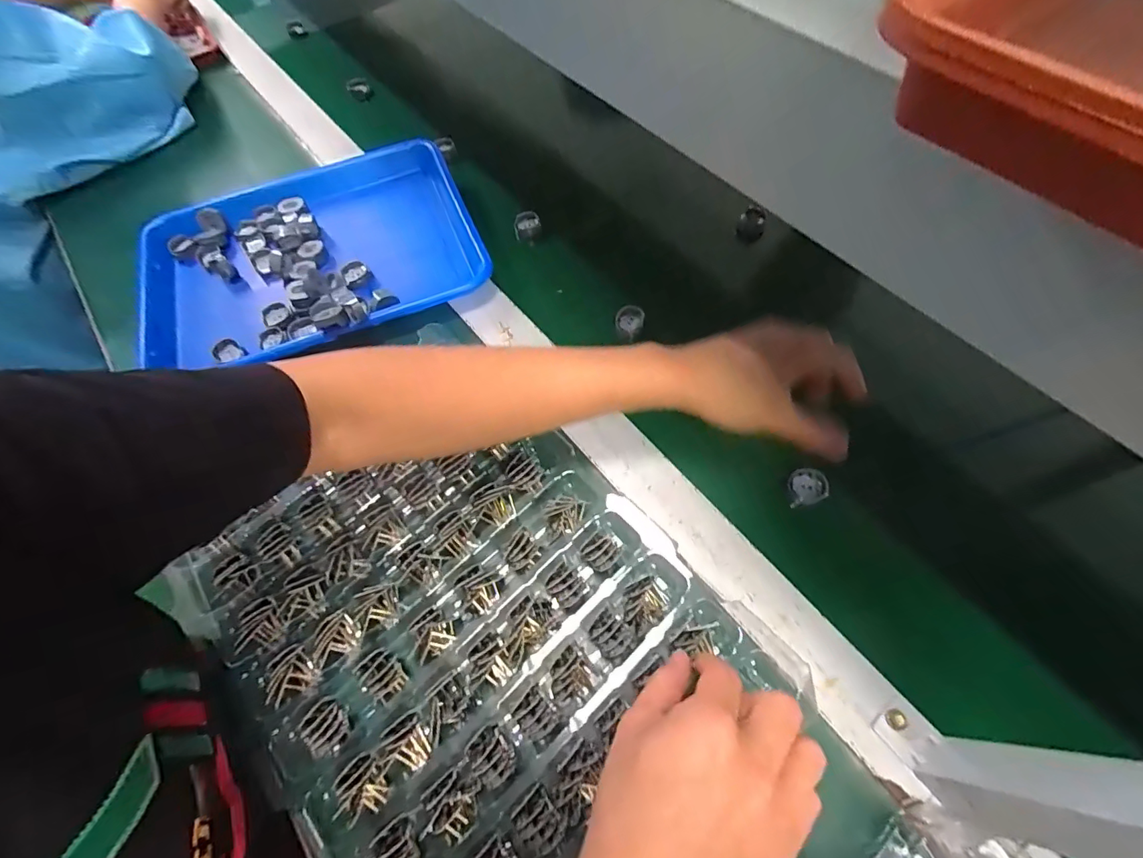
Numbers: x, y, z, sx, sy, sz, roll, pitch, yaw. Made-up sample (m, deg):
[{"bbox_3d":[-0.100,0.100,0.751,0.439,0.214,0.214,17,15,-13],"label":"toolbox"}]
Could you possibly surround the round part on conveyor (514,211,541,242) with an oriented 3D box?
[{"bbox_3d":[-0.049,-0.227,0.563,0.029,0.020,0.026,-7,62,0],"label":"round part on conveyor"}]

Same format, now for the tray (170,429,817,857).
[{"bbox_3d":[-0.069,0.131,0.346,0.280,0.031,0.317,-38,66,-15],"label":"tray"}]

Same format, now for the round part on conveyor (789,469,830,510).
[{"bbox_3d":[0.187,0.046,0.400,0.027,0.012,0.027,-2,62,3],"label":"round part on conveyor"}]

